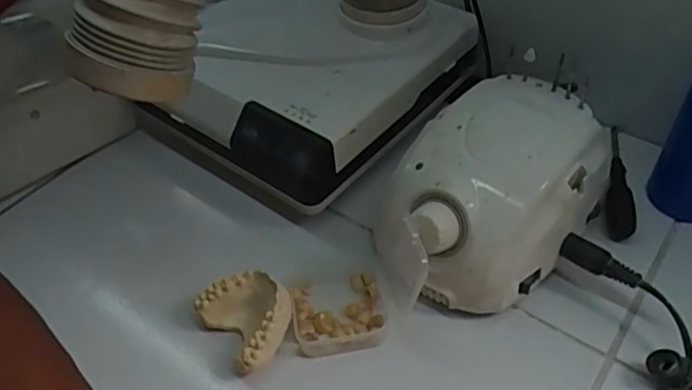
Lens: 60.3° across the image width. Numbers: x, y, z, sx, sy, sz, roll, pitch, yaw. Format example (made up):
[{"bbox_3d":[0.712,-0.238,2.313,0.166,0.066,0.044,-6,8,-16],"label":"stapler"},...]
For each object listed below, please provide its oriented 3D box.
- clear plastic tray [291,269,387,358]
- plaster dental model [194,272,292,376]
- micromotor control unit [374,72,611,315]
[{"bbox_3d":[-0.005,0.068,0.359,0.053,0.016,0.054,-10,47,-5],"label":"clear plastic tray"},{"bbox_3d":[-0.055,0.072,0.348,0.044,0.029,0.053,-31,52,-23],"label":"plaster dental model"},{"bbox_3d":[0.085,0.003,0.366,0.104,0.082,0.149,31,57,29],"label":"micromotor control unit"}]

